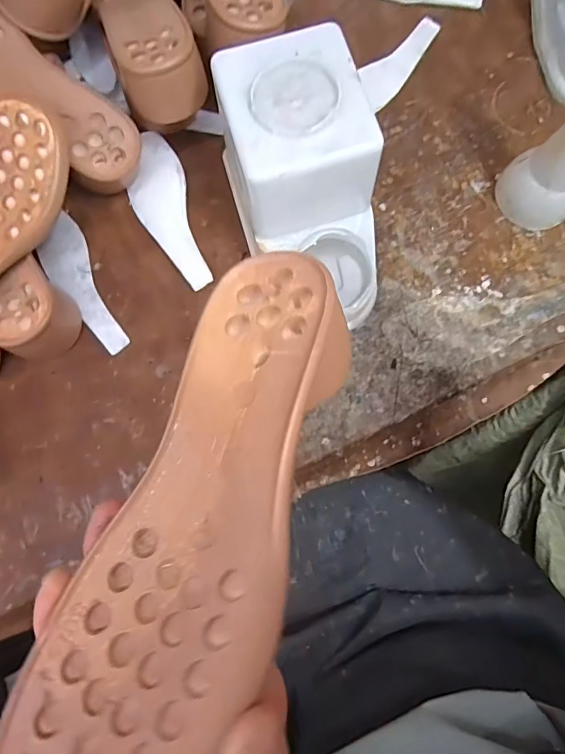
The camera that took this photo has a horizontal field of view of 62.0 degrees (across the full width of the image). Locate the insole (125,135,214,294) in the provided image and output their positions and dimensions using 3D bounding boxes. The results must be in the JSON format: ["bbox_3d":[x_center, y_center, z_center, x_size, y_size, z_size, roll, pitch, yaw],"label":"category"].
[{"bbox_3d":[-0.109,-0.154,0.434,0.052,0.009,0.165,-16,78,-2],"label":"insole"}]

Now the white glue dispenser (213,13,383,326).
[{"bbox_3d":[0.017,-0.145,0.375,0.111,0.118,0.196,-10,78,-1],"label":"white glue dispenser"}]

